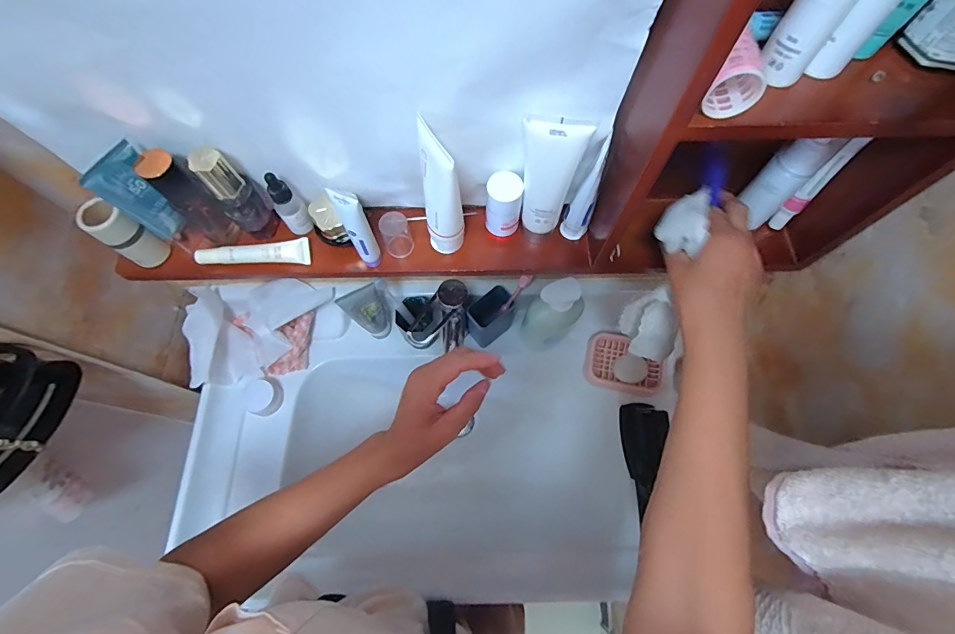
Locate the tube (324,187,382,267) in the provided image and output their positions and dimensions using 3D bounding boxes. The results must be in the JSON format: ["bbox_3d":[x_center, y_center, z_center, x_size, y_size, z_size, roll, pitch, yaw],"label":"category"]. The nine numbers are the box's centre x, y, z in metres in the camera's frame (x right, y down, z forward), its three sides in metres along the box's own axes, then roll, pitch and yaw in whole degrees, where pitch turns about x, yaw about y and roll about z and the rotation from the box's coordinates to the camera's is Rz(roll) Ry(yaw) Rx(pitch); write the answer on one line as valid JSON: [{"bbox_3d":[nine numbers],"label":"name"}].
[{"bbox_3d":[-0.117,-0.085,0.415,0.022,0.116,0.019,-27,71,-9],"label":"tube"}]

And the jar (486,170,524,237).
[{"bbox_3d":[0.028,-0.117,0.441,0.035,0.066,0.032,4,69,2],"label":"jar"}]

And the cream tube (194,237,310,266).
[{"bbox_3d":[-0.243,-0.069,0.458,0.114,0.020,0.022,-4,69,-1],"label":"cream tube"}]

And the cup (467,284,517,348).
[{"bbox_3d":[0.023,0.002,0.678,0.071,0.111,0.042,-36,73,-12],"label":"cup"}]

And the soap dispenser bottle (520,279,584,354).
[{"bbox_3d":[0.109,0.001,0.633,0.074,0.192,0.056,30,72,12],"label":"soap dispenser bottle"}]

